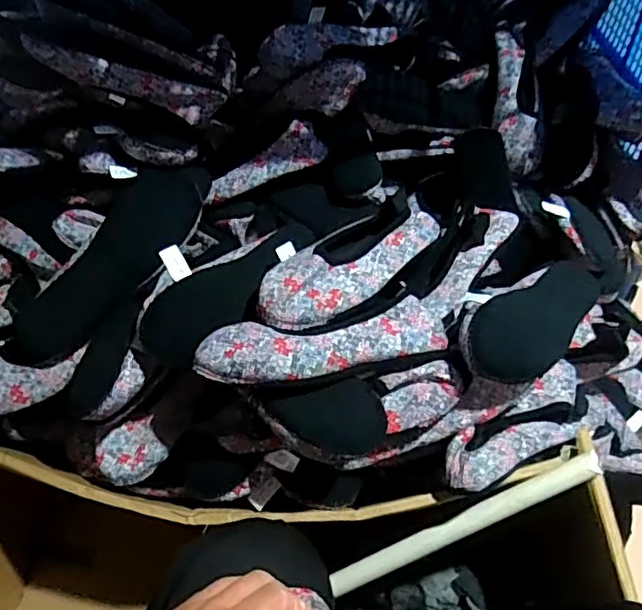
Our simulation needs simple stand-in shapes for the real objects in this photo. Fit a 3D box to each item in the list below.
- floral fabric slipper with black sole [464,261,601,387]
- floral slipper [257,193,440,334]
[{"bbox_3d":[0.243,0.015,0.666,0.254,0.045,0.089,-27,73,-40],"label":"floral fabric slipper with black sole"},{"bbox_3d":[0.039,-0.049,0.646,0.246,0.048,0.092,-35,58,-24],"label":"floral slipper"}]

